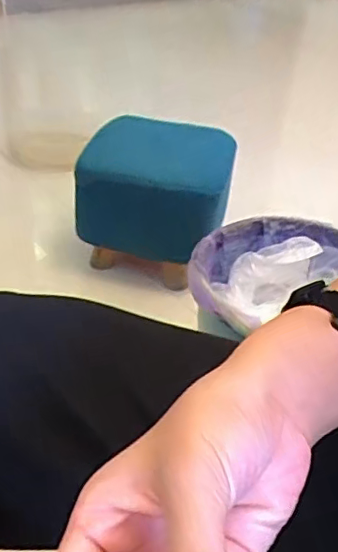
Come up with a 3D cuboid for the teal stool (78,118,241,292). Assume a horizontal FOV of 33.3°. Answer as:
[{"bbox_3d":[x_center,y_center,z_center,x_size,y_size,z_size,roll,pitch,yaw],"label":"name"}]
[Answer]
[{"bbox_3d":[-0.025,-0.145,1.084,0.259,0.228,0.198,10,38,7],"label":"teal stool"}]

